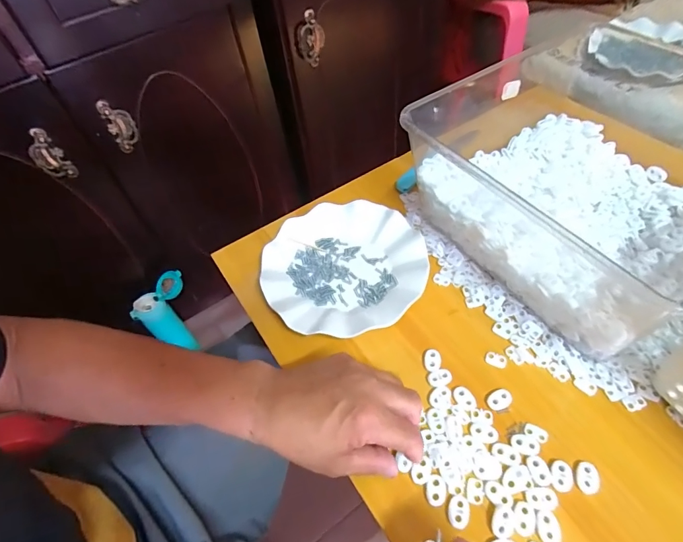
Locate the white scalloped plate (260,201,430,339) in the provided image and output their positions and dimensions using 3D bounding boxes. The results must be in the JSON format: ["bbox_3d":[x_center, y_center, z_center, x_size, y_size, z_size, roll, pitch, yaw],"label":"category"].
[{"bbox_3d":[0.003,-0.005,0.466,0.179,0.022,0.178,-3,52,4],"label":"white scalloped plate"}]

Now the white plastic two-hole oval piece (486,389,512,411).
[{"bbox_3d":[0.143,0.116,0.367,0.022,0.005,0.016,-26,55,-14],"label":"white plastic two-hole oval piece"}]

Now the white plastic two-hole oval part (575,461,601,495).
[{"bbox_3d":[0.196,0.164,0.324,0.017,0.004,0.024,14,55,16],"label":"white plastic two-hole oval part"}]

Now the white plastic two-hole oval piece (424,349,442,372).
[{"bbox_3d":[0.089,0.087,0.396,0.015,0.004,0.022,6,54,10],"label":"white plastic two-hole oval piece"}]

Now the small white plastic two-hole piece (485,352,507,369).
[{"bbox_3d":[0.149,0.086,0.393,0.019,0.004,0.014,8,54,12],"label":"small white plastic two-hole piece"}]

